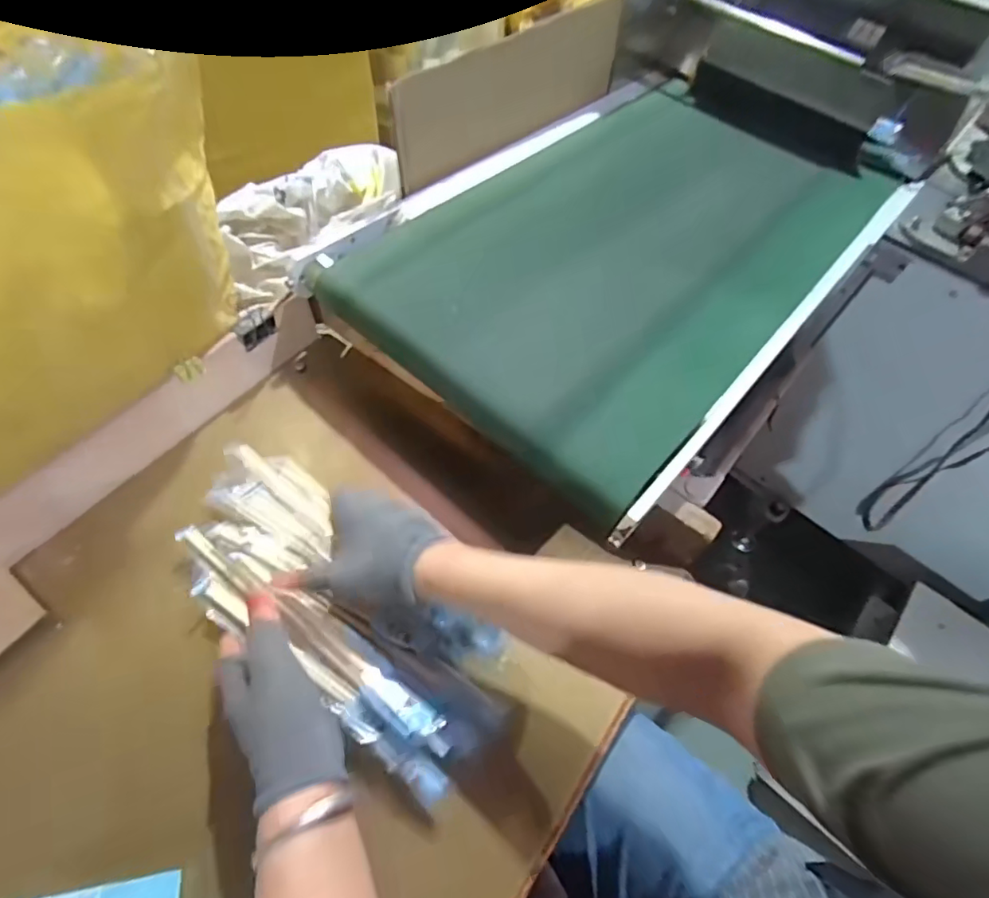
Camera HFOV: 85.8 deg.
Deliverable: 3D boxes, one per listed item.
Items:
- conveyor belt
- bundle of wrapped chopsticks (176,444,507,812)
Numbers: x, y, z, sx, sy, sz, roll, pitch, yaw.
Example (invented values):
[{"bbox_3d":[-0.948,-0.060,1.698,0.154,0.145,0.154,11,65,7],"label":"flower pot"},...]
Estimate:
[{"bbox_3d":[0.185,-0.253,0.665,0.420,0.124,0.705,39,62,19],"label":"conveyor belt"},{"bbox_3d":[-0.129,0.124,0.438,0.315,0.045,0.142,41,63,14],"label":"bundle of wrapped chopsticks"}]

